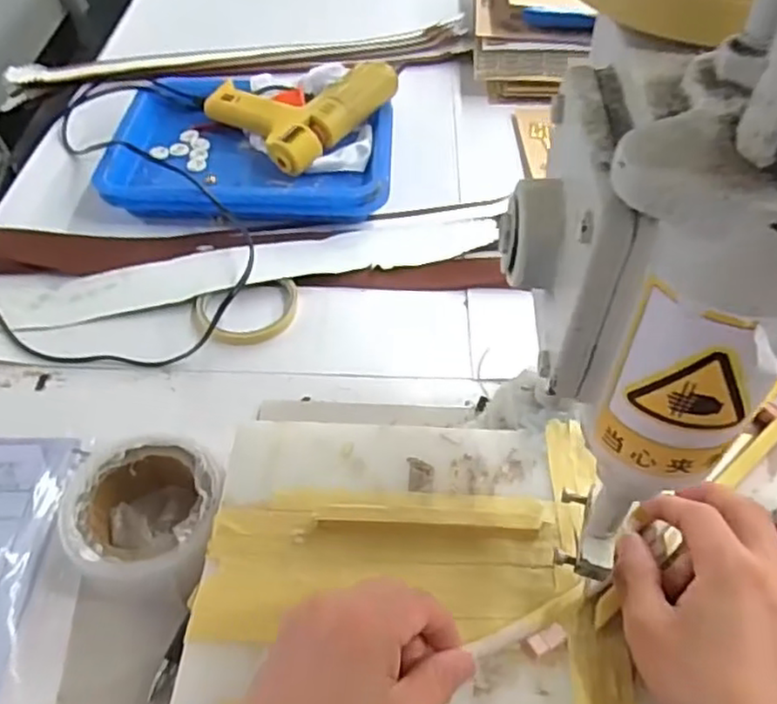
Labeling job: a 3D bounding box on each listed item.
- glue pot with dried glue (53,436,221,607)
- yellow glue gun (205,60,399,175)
[{"bbox_3d":[-0.159,0.111,0.455,0.097,0.060,0.106,0,50,0],"label":"glue pot with dried glue"},{"bbox_3d":[-0.093,-0.276,0.755,0.165,0.058,0.155,-35,59,-26],"label":"yellow glue gun"}]

